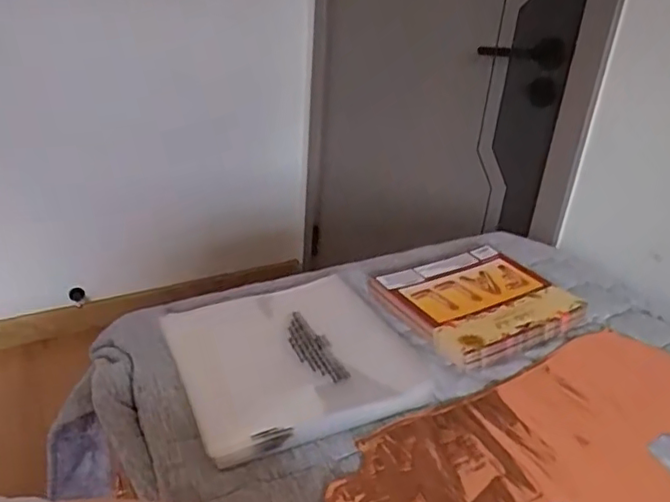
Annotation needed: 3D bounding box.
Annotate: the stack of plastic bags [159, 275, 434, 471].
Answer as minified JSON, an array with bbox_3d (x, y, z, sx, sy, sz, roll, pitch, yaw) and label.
[{"bbox_3d":[-0.039,0.105,0.583,0.217,0.027,0.204,-11,31,-24],"label":"stack of plastic bags"}]

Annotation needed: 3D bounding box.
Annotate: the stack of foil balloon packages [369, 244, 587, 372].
[{"bbox_3d":[0.168,0.059,0.691,0.204,0.027,0.172,-15,32,-30],"label":"stack of foil balloon packages"}]

